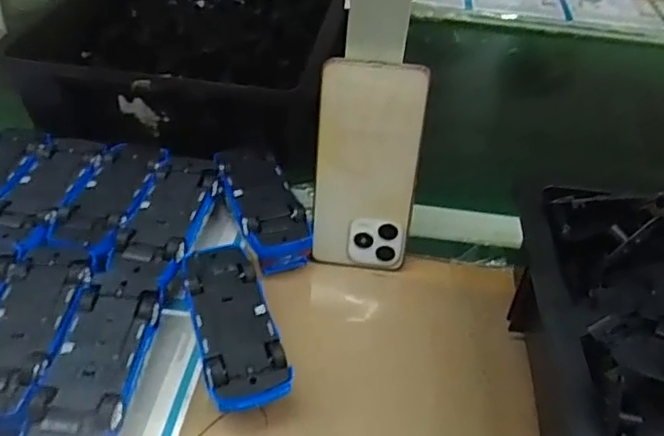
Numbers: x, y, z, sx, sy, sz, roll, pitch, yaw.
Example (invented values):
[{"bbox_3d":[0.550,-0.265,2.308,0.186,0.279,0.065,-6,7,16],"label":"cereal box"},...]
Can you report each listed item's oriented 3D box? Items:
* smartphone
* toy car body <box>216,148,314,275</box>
[{"bbox_3d":[0.027,-0.035,0.448,0.076,0.162,0.006,6,27,5],"label":"smartphone"},{"bbox_3d":[-0.060,-0.011,0.500,0.051,0.036,0.124,-15,46,-20],"label":"toy car body"}]

